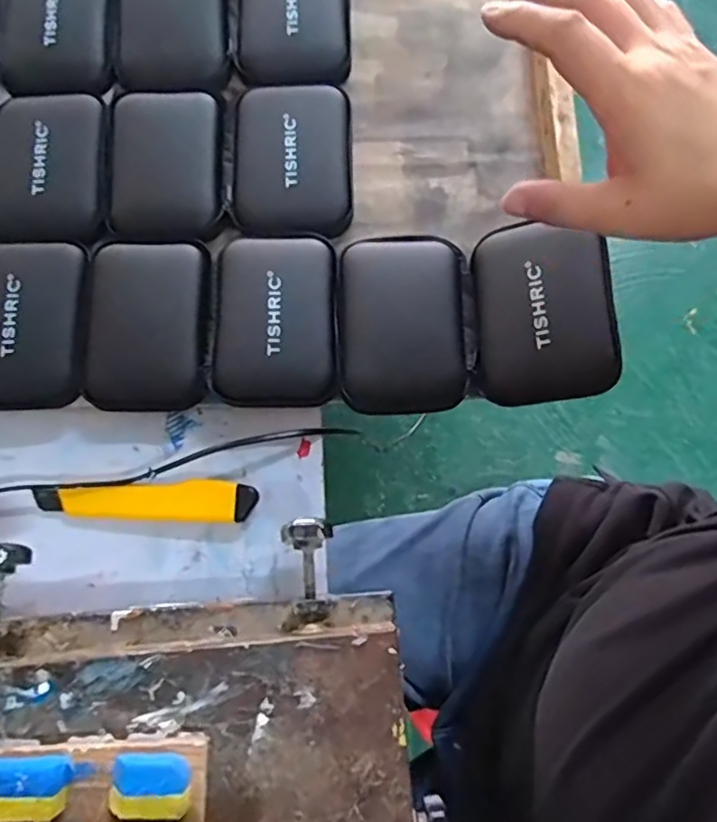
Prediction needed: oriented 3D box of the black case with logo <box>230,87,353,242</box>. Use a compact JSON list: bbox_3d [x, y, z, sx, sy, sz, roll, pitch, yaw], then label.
[{"bbox_3d":[-0.054,-0.201,0.492,0.100,0.023,0.127,-1,77,1],"label":"black case with logo"}]

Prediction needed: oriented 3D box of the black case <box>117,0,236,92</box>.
[{"bbox_3d":[-0.155,-0.334,0.526,0.095,0.028,0.133,0,77,2],"label":"black case"}]

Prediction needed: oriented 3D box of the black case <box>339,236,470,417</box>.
[{"bbox_3d":[0.034,-0.065,0.458,0.093,0.024,0.136,-1,77,1],"label":"black case"}]

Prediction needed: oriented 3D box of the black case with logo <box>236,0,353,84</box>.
[{"bbox_3d":[-0.055,-0.342,0.521,0.095,0.028,0.132,-2,77,1],"label":"black case with logo"}]

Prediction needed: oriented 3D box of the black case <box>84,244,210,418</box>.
[{"bbox_3d":[-0.162,-0.066,0.470,0.093,0.025,0.134,-2,77,1],"label":"black case"}]

